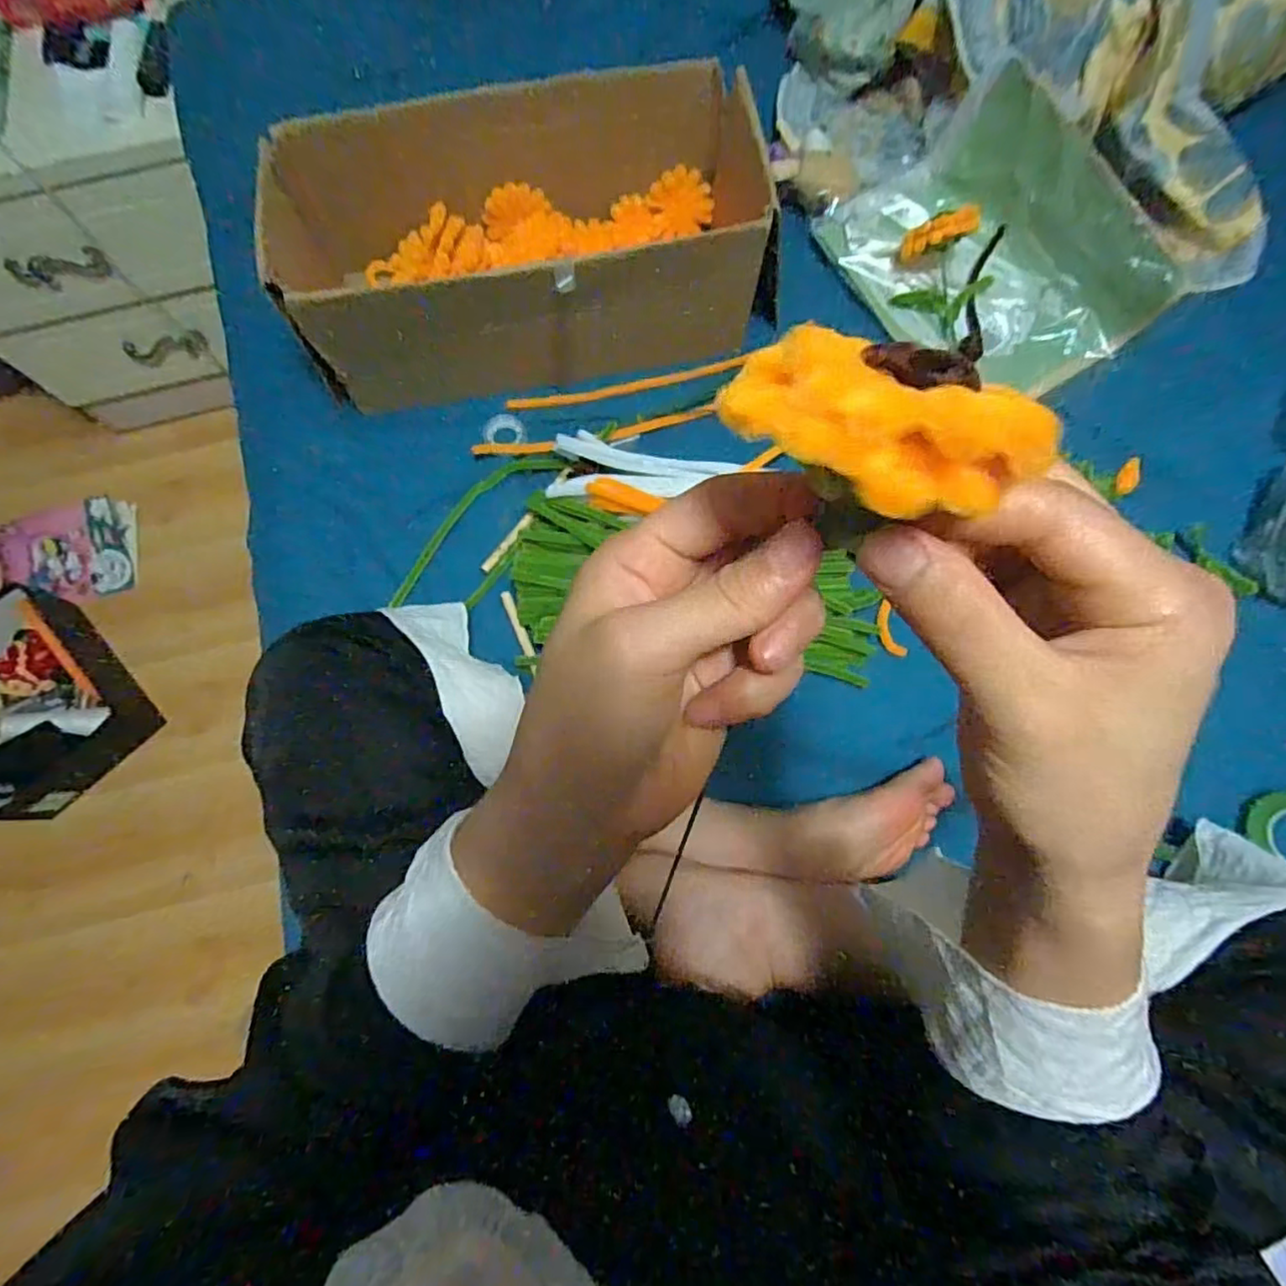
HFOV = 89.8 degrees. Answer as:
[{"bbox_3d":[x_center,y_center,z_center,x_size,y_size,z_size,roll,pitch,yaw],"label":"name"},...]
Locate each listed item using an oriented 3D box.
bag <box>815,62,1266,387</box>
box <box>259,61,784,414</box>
[{"bbox_3d":[0.324,-0.379,0.623,0.202,0.116,0.282,-26,75,-5],"label":"bag"},{"bbox_3d":[-0.126,-0.383,0.603,0.446,0.129,0.193,-11,75,-1],"label":"box"}]

